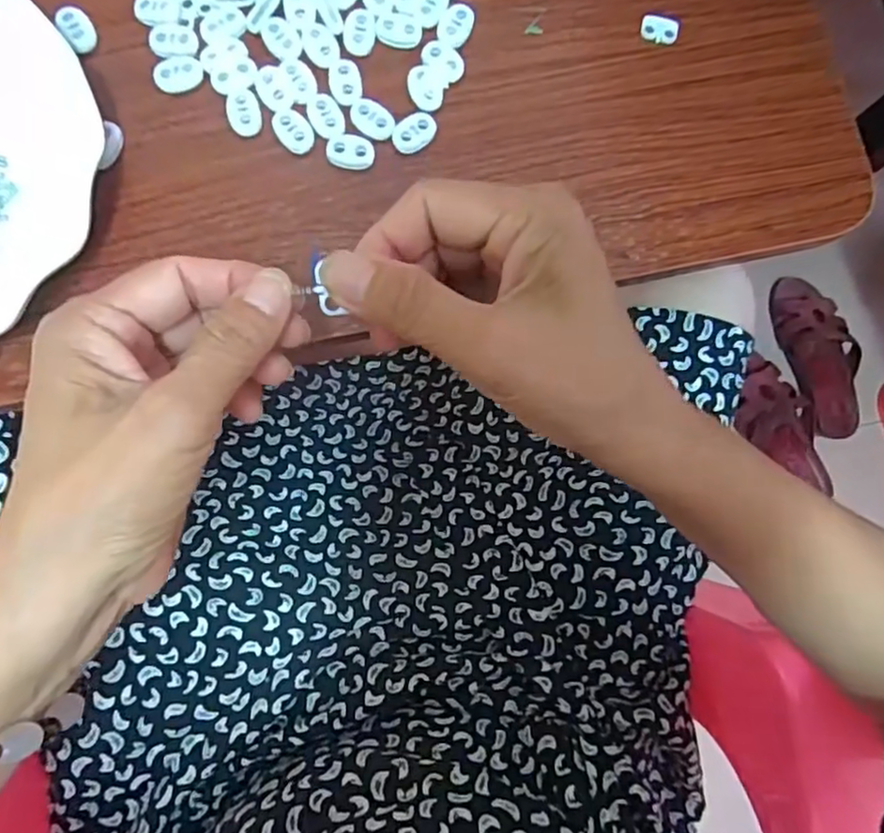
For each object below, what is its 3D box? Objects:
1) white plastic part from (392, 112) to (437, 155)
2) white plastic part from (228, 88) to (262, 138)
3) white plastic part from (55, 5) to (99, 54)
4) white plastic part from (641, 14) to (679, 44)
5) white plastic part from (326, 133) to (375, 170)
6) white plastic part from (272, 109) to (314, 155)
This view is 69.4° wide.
[{"bbox_3d":[-0.013,-0.138,0.310,0.016,0.004,0.023,44,81,-1],"label":"white plastic part"},{"bbox_3d":[-0.095,-0.146,0.307,0.015,0.004,0.023,-13,86,-8],"label":"white plastic part"},{"bbox_3d":[-0.175,-0.186,0.306,0.015,0.008,0.024,-35,90,-9],"label":"white plastic part"},{"bbox_3d":[0.113,-0.202,0.330,0.019,0.004,0.015,3,84,-7],"label":"white plastic part"},{"bbox_3d":[-0.044,-0.128,0.306,0.023,0.004,0.016,4,84,-7],"label":"white plastic part"},{"bbox_3d":[-0.071,-0.138,0.306,0.015,0.004,0.023,-34,89,-9],"label":"white plastic part"}]

